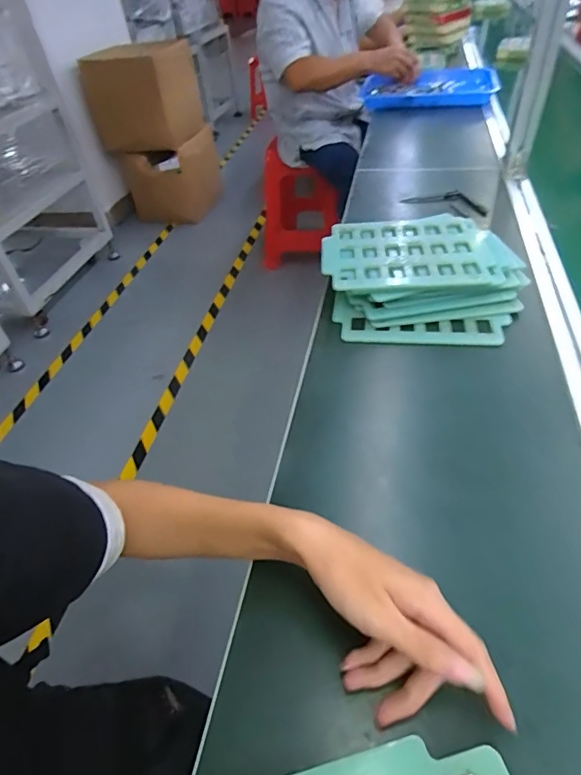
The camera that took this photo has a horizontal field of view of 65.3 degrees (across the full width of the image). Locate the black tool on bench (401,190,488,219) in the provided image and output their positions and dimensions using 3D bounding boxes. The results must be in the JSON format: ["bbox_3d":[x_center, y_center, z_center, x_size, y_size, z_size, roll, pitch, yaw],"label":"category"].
[{"bbox_3d":[0.297,-0.352,0.860,0.159,0.022,0.056,22,53,25],"label":"black tool on bench"}]

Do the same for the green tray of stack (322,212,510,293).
[{"bbox_3d":[0.159,-0.191,0.640,0.225,0.011,0.185,-4,47,3],"label":"green tray of stack"}]

